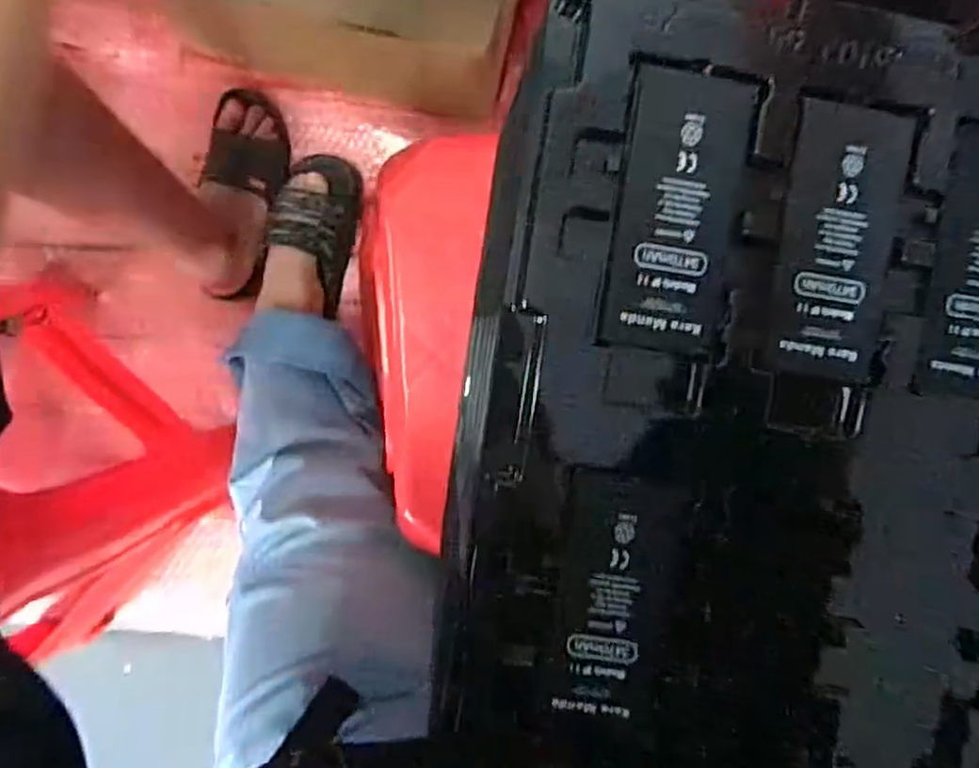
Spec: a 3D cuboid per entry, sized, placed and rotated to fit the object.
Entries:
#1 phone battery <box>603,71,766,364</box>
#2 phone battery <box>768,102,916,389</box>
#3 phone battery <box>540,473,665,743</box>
[{"bbox_3d":[0.069,-0.061,0.265,0.044,0.006,0.098,8,94,-5],"label":"phone battery"},{"bbox_3d":[0.130,-0.052,0.269,0.043,0.004,0.098,6,94,-5],"label":"phone battery"},{"bbox_3d":[0.046,0.085,0.275,0.041,0.004,0.098,8,90,2],"label":"phone battery"}]

